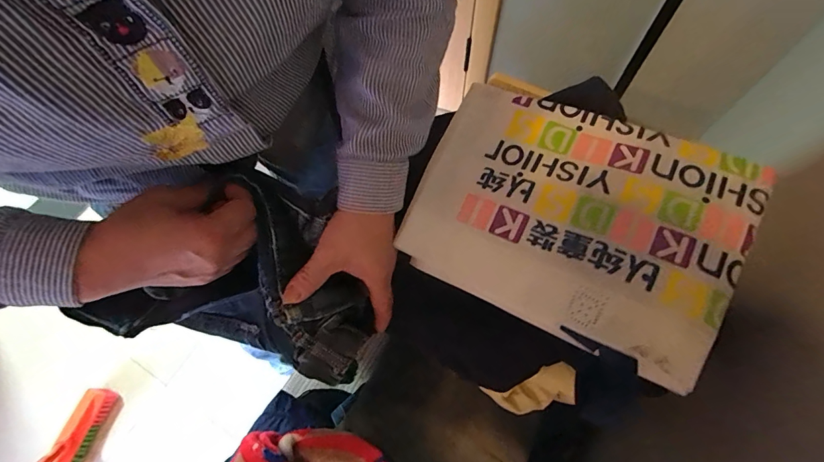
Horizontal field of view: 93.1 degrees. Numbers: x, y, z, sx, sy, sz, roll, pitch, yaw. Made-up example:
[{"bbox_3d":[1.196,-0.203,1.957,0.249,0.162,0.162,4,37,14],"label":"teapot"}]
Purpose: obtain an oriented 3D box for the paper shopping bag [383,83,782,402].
[{"bbox_3d":[0.127,-0.018,0.319,0.246,0.044,0.187,27,69,13],"label":"paper shopping bag"}]

